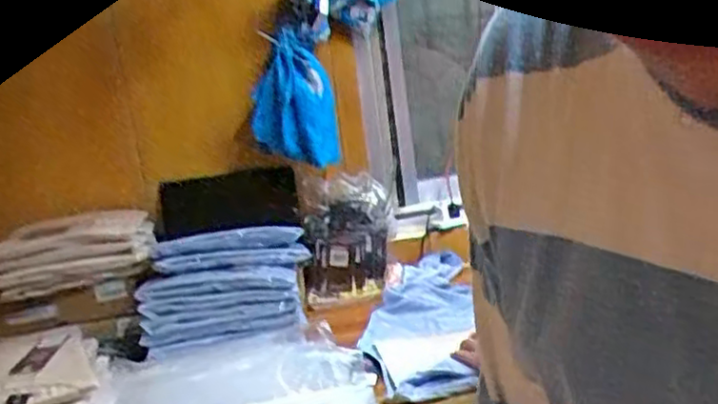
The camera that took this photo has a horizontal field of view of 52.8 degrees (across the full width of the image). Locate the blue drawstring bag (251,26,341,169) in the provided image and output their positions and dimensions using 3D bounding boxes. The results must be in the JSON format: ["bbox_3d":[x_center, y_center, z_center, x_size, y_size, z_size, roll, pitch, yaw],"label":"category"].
[{"bbox_3d":[-0.131,-0.197,1.400,0.151,0.247,0.056,-7,10,2],"label":"blue drawstring bag"}]

